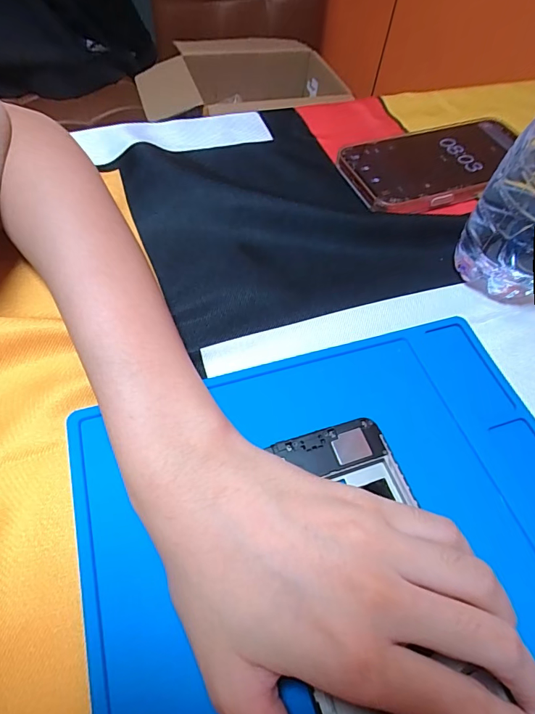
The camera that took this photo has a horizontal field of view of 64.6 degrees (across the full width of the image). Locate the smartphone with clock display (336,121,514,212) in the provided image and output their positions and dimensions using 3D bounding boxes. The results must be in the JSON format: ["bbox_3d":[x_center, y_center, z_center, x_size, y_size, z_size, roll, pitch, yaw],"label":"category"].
[{"bbox_3d":[0.140,-0.158,0.340,0.164,0.009,0.087,-20,60,-17],"label":"smartphone with clock display"}]

